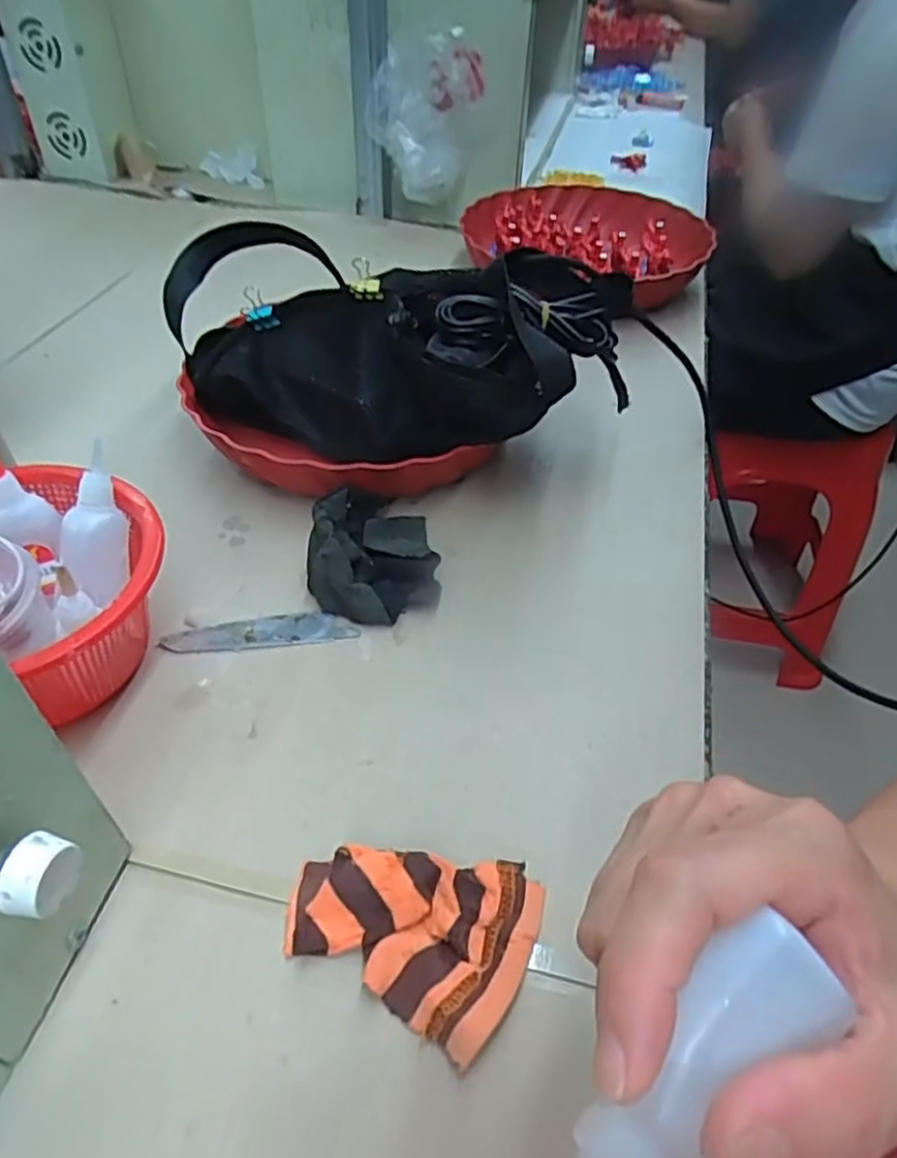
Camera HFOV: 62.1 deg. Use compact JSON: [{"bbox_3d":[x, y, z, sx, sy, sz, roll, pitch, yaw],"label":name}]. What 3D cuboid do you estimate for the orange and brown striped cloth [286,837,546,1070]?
[{"bbox_3d":[-0.014,0.138,0.306,0.095,0.018,0.072,22,47,14],"label":"orange and brown striped cloth"}]

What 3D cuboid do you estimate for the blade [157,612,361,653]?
[{"bbox_3d":[-0.106,0.031,0.421,0.106,0.004,0.021,-4,53,-7],"label":"blade"}]

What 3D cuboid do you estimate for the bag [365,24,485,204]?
[{"bbox_3d":[-0.026,-0.490,0.793,0.117,0.142,0.116,1,45,-1],"label":"bag"}]

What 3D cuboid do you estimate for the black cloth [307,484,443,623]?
[{"bbox_3d":[-0.047,-0.017,0.448,0.074,0.034,0.092,-5,46,-8],"label":"black cloth"}]

